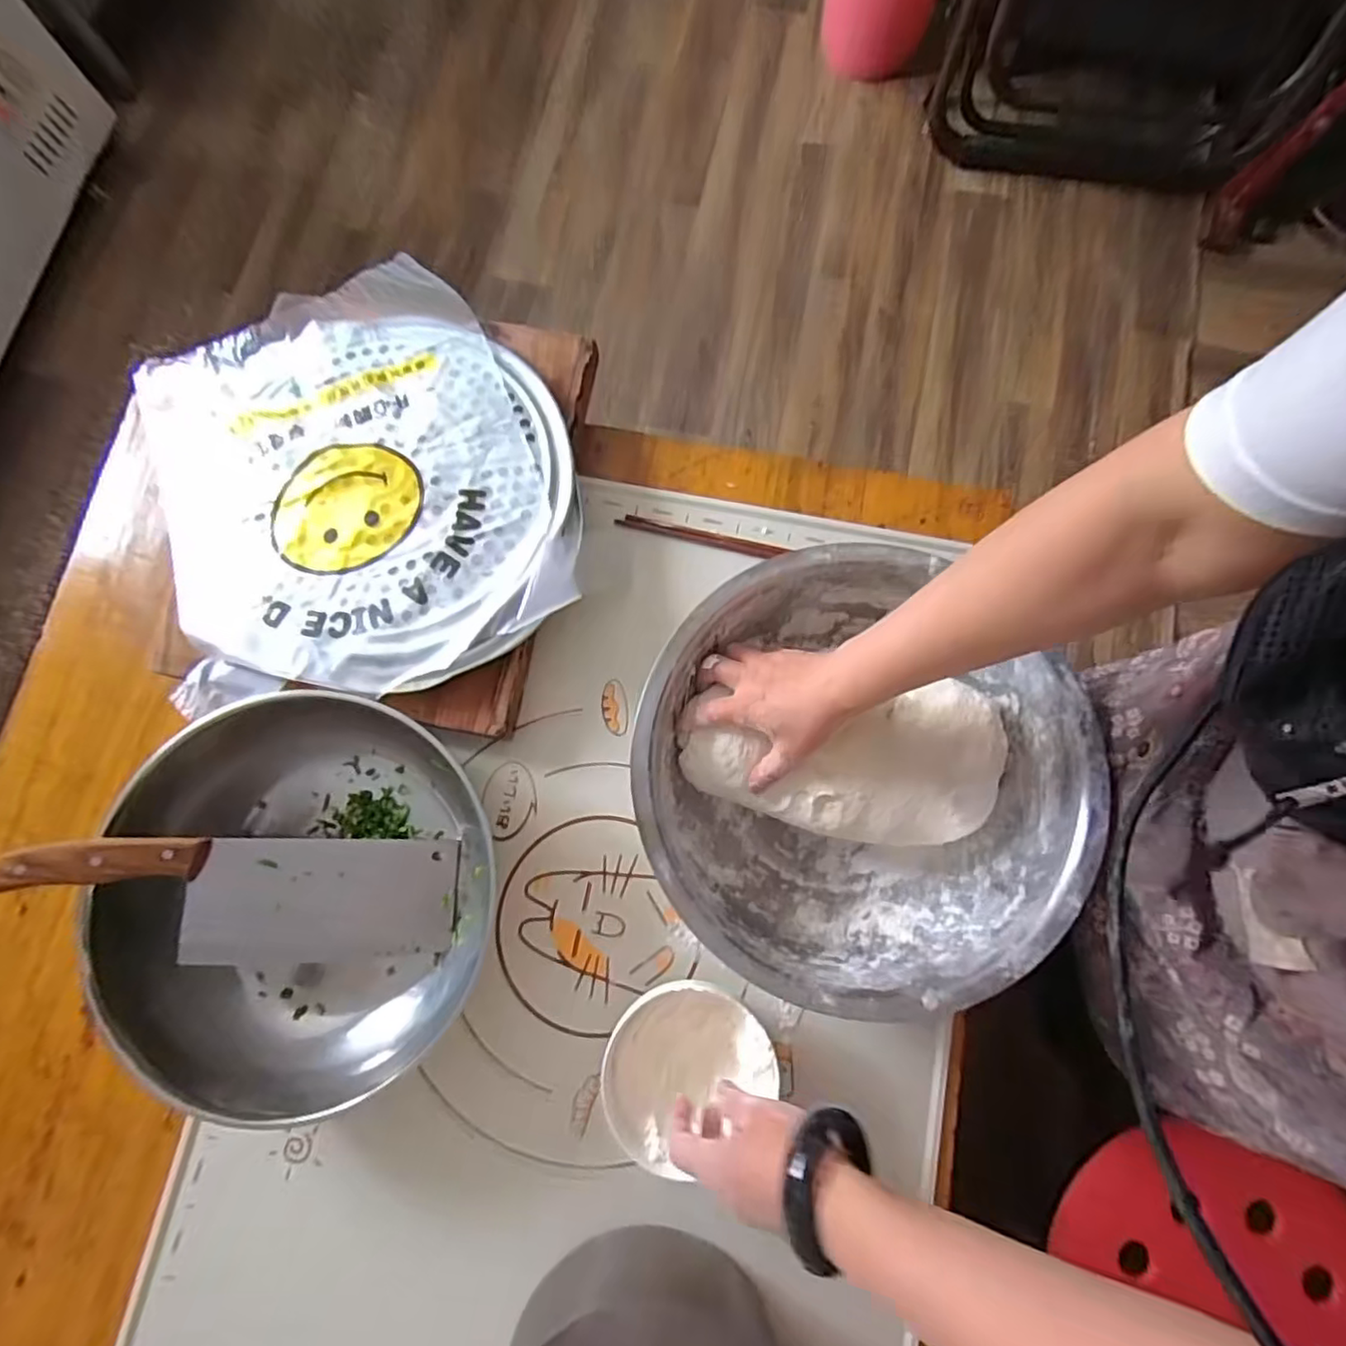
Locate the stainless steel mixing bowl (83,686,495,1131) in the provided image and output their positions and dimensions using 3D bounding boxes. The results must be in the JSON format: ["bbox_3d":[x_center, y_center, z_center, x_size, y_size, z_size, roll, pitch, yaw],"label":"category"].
[{"bbox_3d":[-0.294,0.177,0.519,0.284,0.088,0.278,0,78,1],"label":"stainless steel mixing bowl"}]

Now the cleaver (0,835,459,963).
[{"bbox_3d":[-0.330,0.171,0.504,0.301,0.013,0.099,12,78,-19],"label":"cleaver"}]

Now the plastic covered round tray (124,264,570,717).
[{"bbox_3d":[-0.280,-0.166,0.569,0.362,0.050,0.375,0,78,1],"label":"plastic covered round tray"}]

